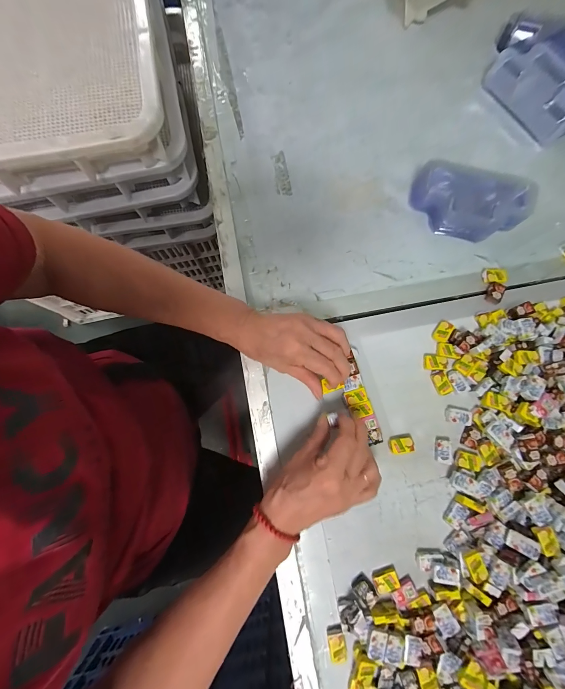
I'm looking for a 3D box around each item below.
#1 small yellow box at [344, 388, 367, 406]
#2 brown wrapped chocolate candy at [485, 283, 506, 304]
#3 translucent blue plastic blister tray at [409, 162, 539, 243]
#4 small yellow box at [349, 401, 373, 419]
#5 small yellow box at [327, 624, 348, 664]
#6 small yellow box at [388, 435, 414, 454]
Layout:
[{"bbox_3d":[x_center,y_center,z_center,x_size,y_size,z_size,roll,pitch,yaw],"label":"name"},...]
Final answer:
[{"bbox_3d":[0.087,0.063,0.356,0.026,0.010,0.016,-16,79,-3],"label":"small yellow box"},{"bbox_3d":[0.273,-0.065,0.380,0.018,0.011,0.026,24,79,5],"label":"brown wrapped chocolate candy"},{"bbox_3d":[0.242,-0.184,0.386,0.137,0.049,0.091,11,78,2],"label":"translucent blue plastic blister tray"},{"bbox_3d":[0.094,0.078,0.352,0.027,0.013,0.016,-15,79,-3],"label":"small yellow box"},{"bbox_3d":[0.057,0.312,0.309,0.017,0.006,0.030,-10,78,-2],"label":"small yellow box"},{"bbox_3d":[0.139,0.117,0.346,0.027,0.008,0.019,-9,78,-2],"label":"small yellow box"}]

